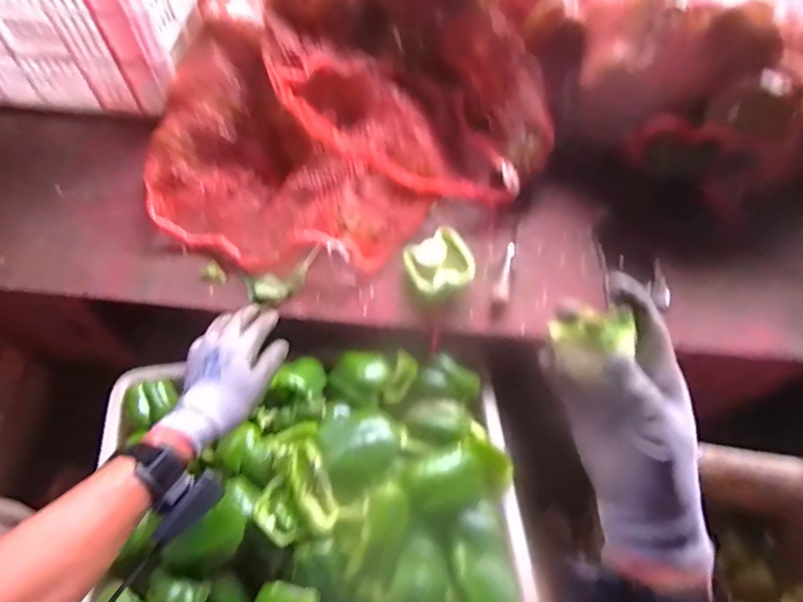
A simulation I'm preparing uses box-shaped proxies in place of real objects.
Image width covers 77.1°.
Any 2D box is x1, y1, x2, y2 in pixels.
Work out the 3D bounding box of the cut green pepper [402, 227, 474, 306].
[{"bbox_3d":[0.048,-0.044,0.677,0.086,0.035,0.100,-12,61,-9],"label":"cut green pepper"}]

